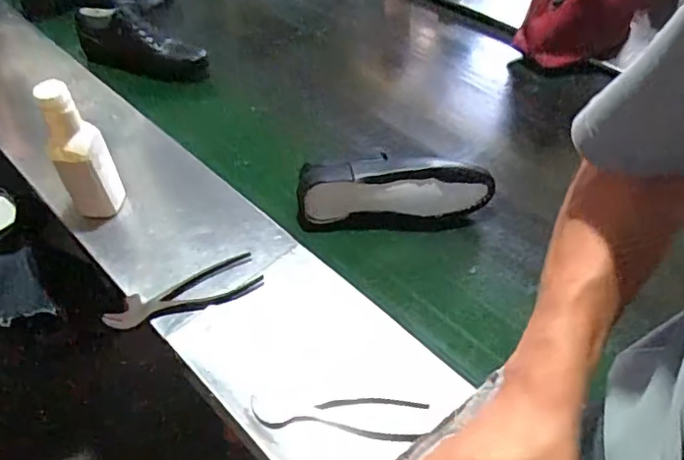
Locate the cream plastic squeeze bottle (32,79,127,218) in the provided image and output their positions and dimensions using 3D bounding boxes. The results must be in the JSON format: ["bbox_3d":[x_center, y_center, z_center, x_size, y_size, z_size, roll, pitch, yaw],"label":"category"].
[{"bbox_3d":[-0.358,-0.106,0.770,0.073,0.215,0.058,-18,50,-17],"label":"cream plastic squeeze bottle"}]

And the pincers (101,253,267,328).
[{"bbox_3d":[-0.206,0.082,0.729,0.196,0.017,0.066,-20,50,-19],"label":"pincers"}]

